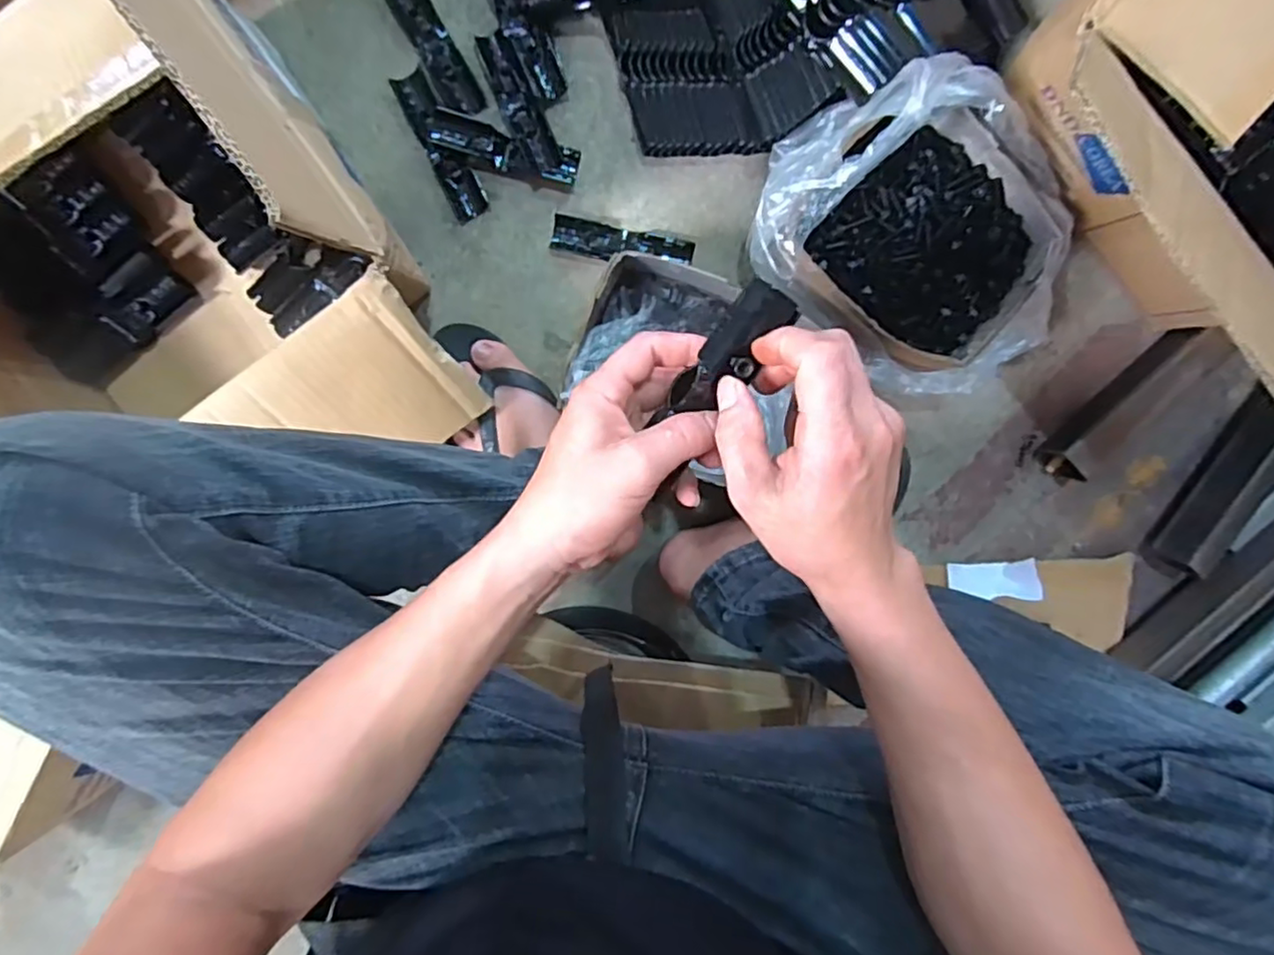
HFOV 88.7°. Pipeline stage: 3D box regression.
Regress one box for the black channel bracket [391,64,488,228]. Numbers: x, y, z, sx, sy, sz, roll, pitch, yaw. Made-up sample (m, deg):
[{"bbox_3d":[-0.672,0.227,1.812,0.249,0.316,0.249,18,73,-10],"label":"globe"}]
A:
[{"bbox_3d":[-0.173,-0.292,0.579,0.032,0.011,0.125,-24,98,3],"label":"black channel bracket"}]

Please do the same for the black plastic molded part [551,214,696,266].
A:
[{"bbox_3d":[-0.013,-0.212,0.593,0.127,0.008,0.030,10,99,-2],"label":"black plastic molded part"}]

